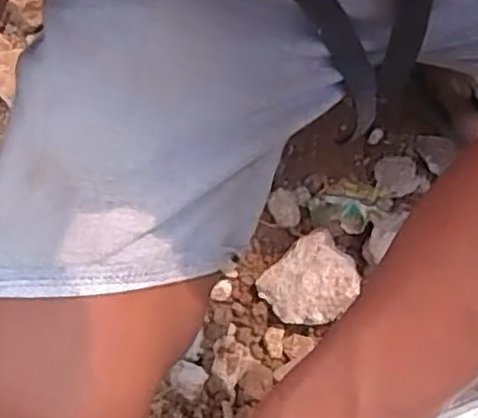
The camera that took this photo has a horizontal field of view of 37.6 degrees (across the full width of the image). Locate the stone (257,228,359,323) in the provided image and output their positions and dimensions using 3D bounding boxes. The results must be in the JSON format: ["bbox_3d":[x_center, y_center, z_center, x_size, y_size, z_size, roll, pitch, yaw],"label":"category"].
[{"bbox_3d":[0.071,0.073,0.702,0.090,0.031,0.076,-42,74,-12],"label":"stone"}]

